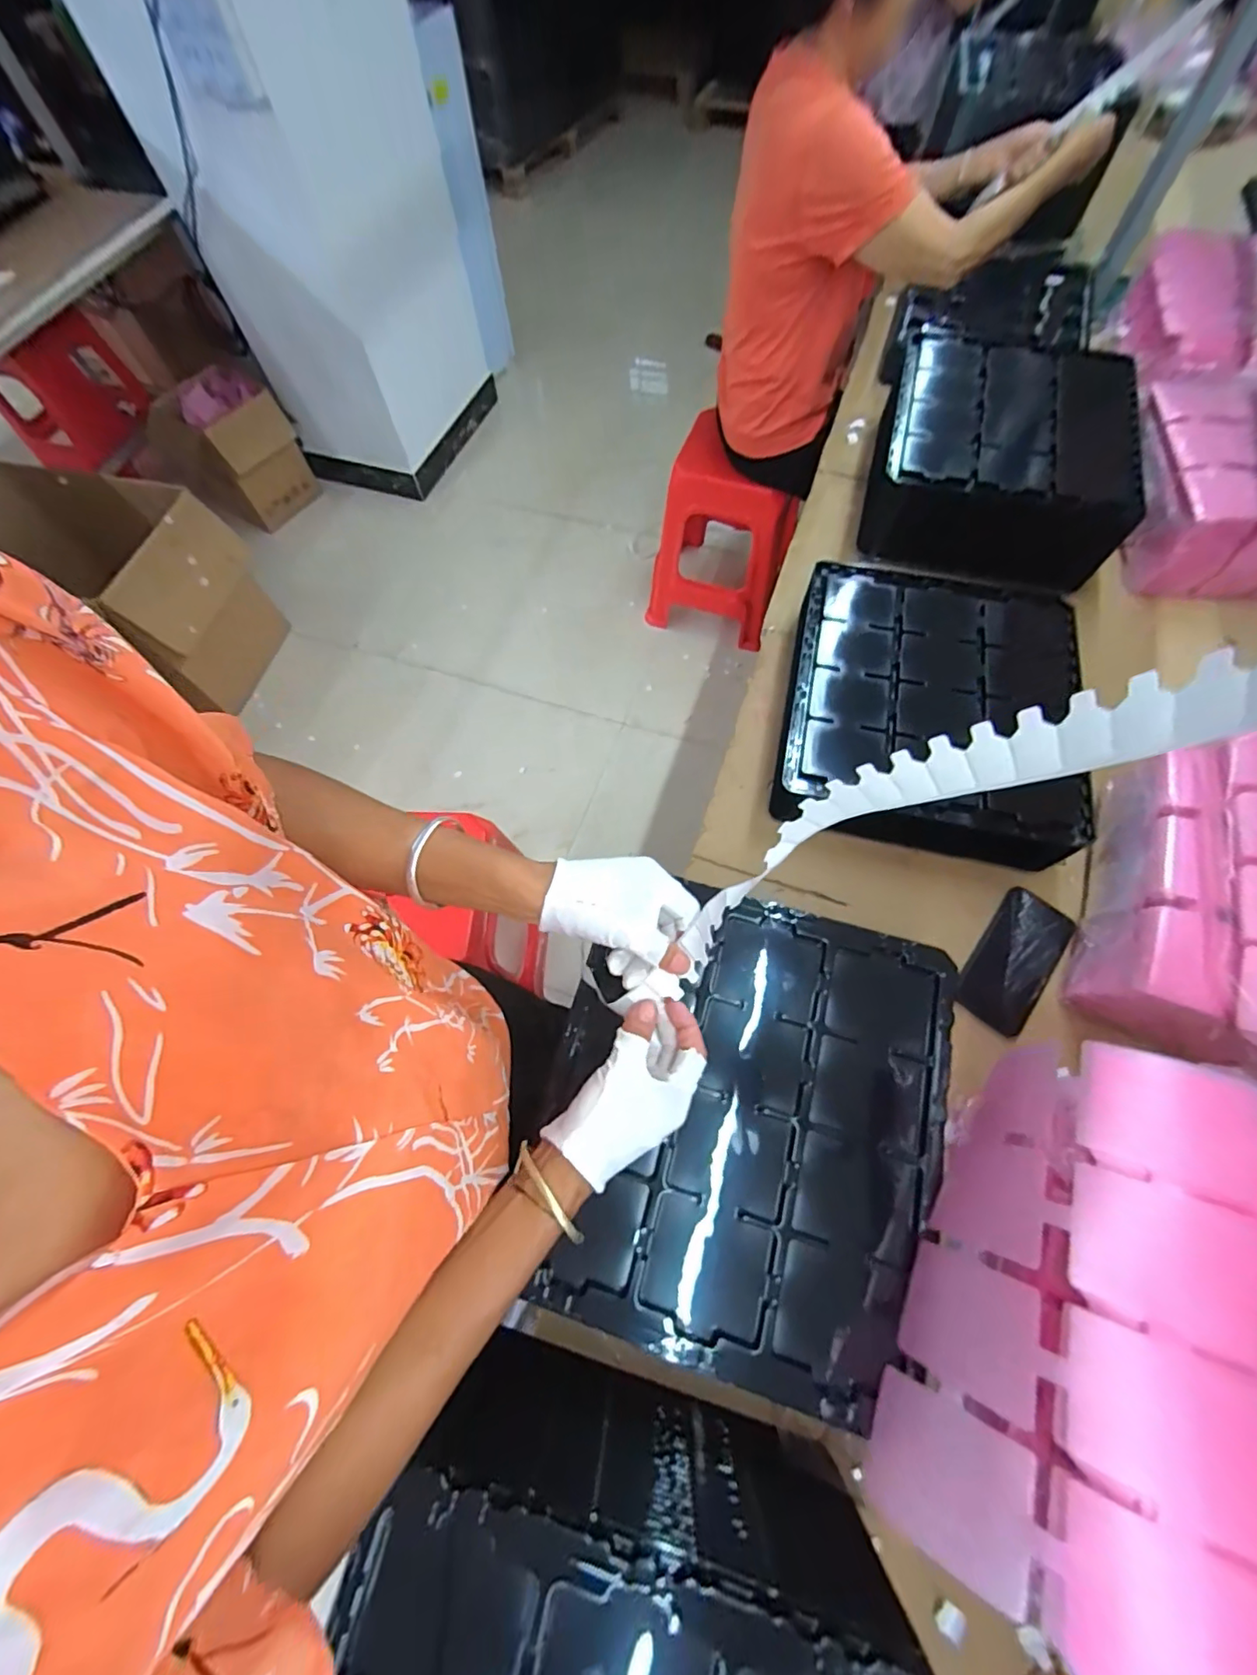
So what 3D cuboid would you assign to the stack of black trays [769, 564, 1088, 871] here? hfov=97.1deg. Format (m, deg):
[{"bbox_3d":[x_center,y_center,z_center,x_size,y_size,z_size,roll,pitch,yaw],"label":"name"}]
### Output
[{"bbox_3d":[0.384,-0.172,0.726,0.347,0.080,0.381,10,67,7],"label":"stack of black trays"}]

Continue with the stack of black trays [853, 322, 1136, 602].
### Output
[{"bbox_3d":[0.585,-0.607,0.882,0.343,0.138,0.366,17,68,9],"label":"stack of black trays"}]

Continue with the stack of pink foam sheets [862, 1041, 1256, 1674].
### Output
[{"bbox_3d":[0.384,0.328,0.336,0.339,0.109,0.339,20,69,11],"label":"stack of pink foam sheets"}]

